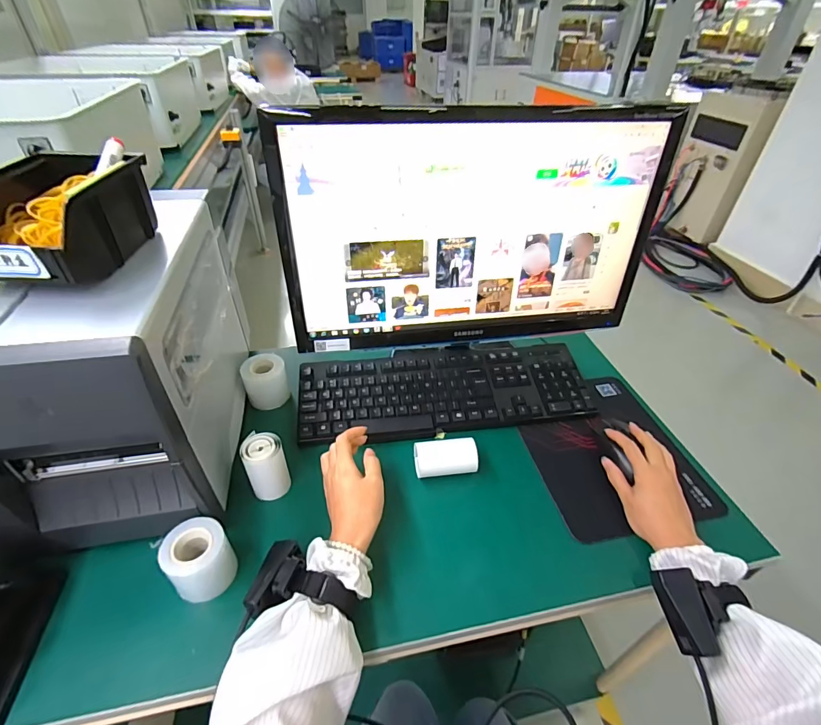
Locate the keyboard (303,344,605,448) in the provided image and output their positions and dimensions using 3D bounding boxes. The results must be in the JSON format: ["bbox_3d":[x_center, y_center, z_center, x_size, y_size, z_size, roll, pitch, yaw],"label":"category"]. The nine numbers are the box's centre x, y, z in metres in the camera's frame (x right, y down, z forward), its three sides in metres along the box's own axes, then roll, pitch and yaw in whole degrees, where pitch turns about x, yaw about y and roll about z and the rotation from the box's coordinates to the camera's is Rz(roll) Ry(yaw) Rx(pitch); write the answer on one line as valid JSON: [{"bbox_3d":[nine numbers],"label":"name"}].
[{"bbox_3d":[0.051,0.039,0.649,0.430,0.035,0.150,-5,40,-9],"label":"keyboard"}]

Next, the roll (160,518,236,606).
[{"bbox_3d":[-0.218,0.204,0.438,0.058,0.059,0.059,1,40,-1],"label":"roll"}]

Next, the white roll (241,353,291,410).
[{"bbox_3d":[-0.224,0.029,0.655,0.063,0.067,0.054,-17,43,-22],"label":"white roll"}]

